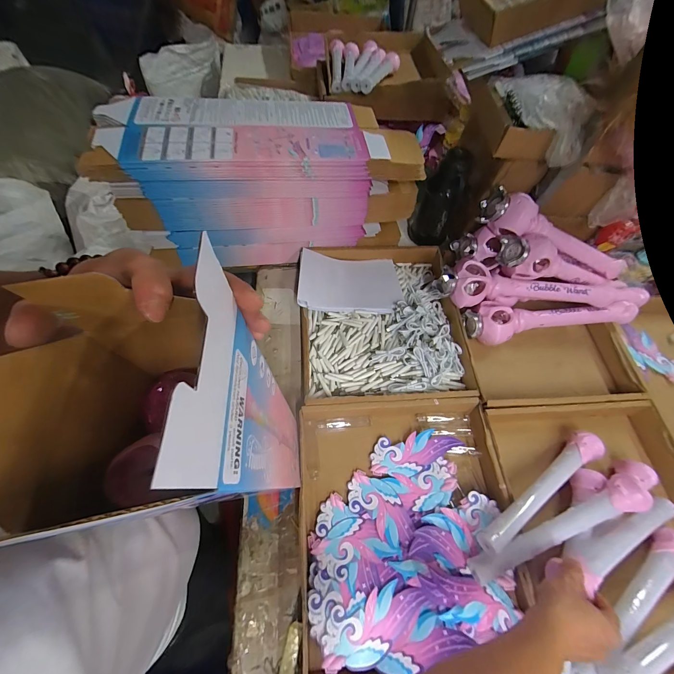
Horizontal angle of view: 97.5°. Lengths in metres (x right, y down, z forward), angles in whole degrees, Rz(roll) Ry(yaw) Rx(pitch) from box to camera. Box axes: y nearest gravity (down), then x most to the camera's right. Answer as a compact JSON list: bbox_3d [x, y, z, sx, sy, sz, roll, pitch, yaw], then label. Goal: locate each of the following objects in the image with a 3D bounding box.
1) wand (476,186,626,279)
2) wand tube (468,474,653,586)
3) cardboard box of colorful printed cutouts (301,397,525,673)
[{"bbox_3d":[0.487,-0.224,0.650,0.364,0.077,0.077,15,62,-15],"label":"wand"},{"bbox_3d":[0.352,0.291,0.466,0.298,0.047,0.055,-16,65,-11],"label":"wand tube"},{"bbox_3d":[0.117,0.298,0.483,0.337,0.048,0.371,-2,63,-5],"label":"cardboard box of colorful printed cutouts"}]

